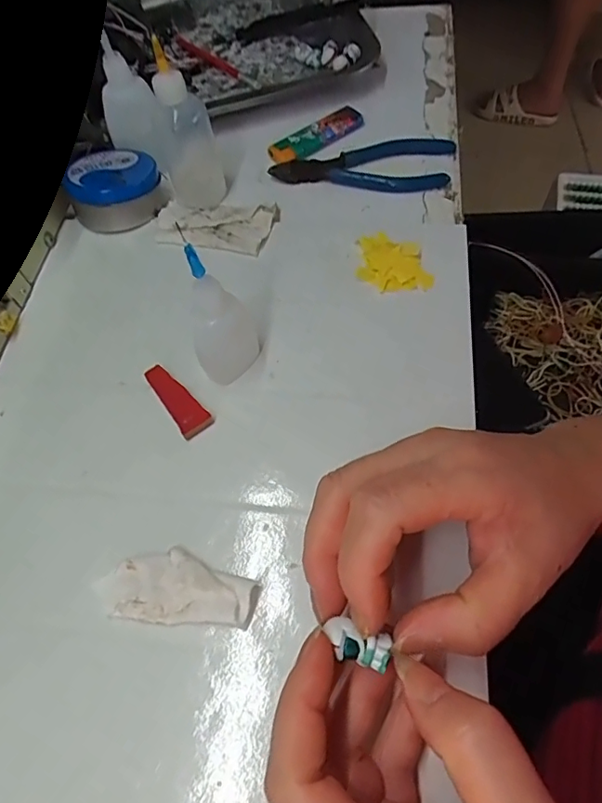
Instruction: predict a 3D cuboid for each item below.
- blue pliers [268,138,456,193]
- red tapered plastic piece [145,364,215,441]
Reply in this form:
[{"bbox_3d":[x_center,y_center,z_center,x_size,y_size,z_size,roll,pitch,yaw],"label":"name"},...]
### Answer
[{"bbox_3d":[0.045,-0.176,0.394,0.132,0.011,0.047,3,60,5],"label":"blue pliers"},{"bbox_3d":[-0.068,-0.002,0.295,0.018,0.005,0.049,-32,63,-15],"label":"red tapered plastic piece"}]

